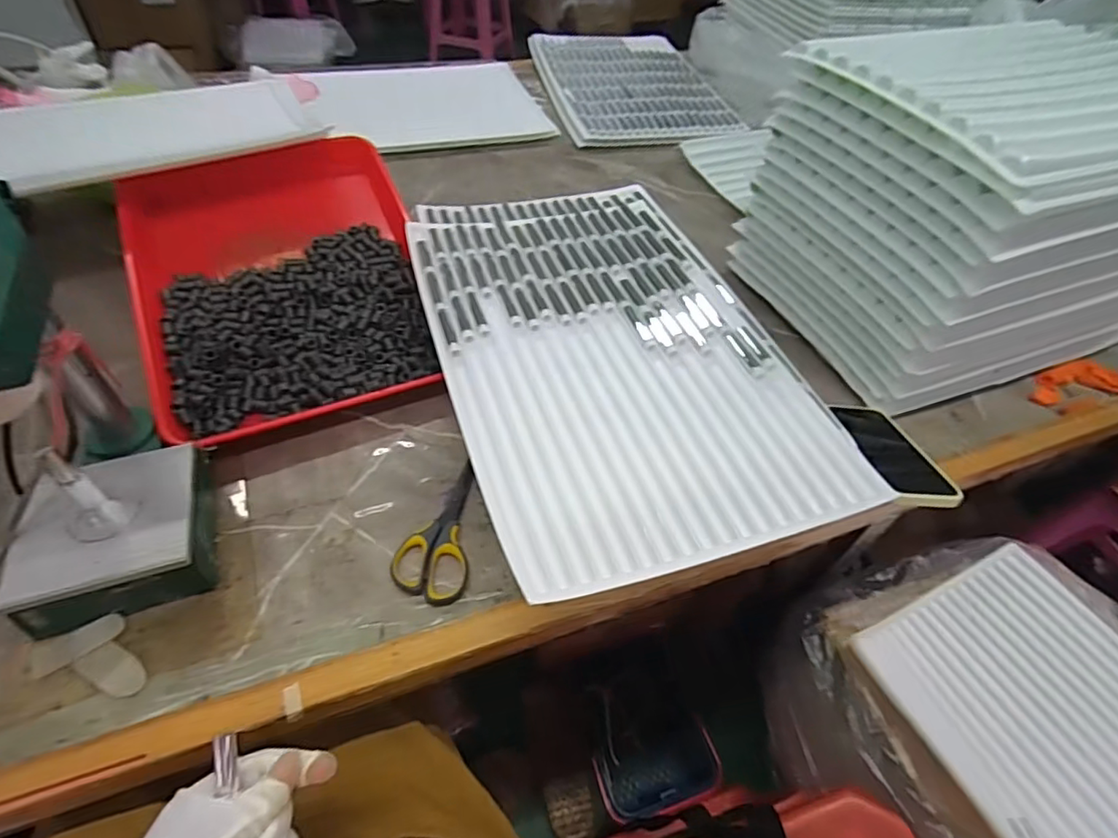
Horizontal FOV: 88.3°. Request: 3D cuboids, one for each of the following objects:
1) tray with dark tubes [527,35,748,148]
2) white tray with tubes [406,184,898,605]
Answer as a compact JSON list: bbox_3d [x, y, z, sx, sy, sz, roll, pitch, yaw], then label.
[{"bbox_3d":[0.143,-0.701,1.207,0.344,0.026,0.520,-7,50,-10],"label":"tray with dark tubes"},{"bbox_3d":[0.042,-0.099,0.607,0.333,0.022,0.549,-12,51,-14],"label":"white tray with tubes"}]

